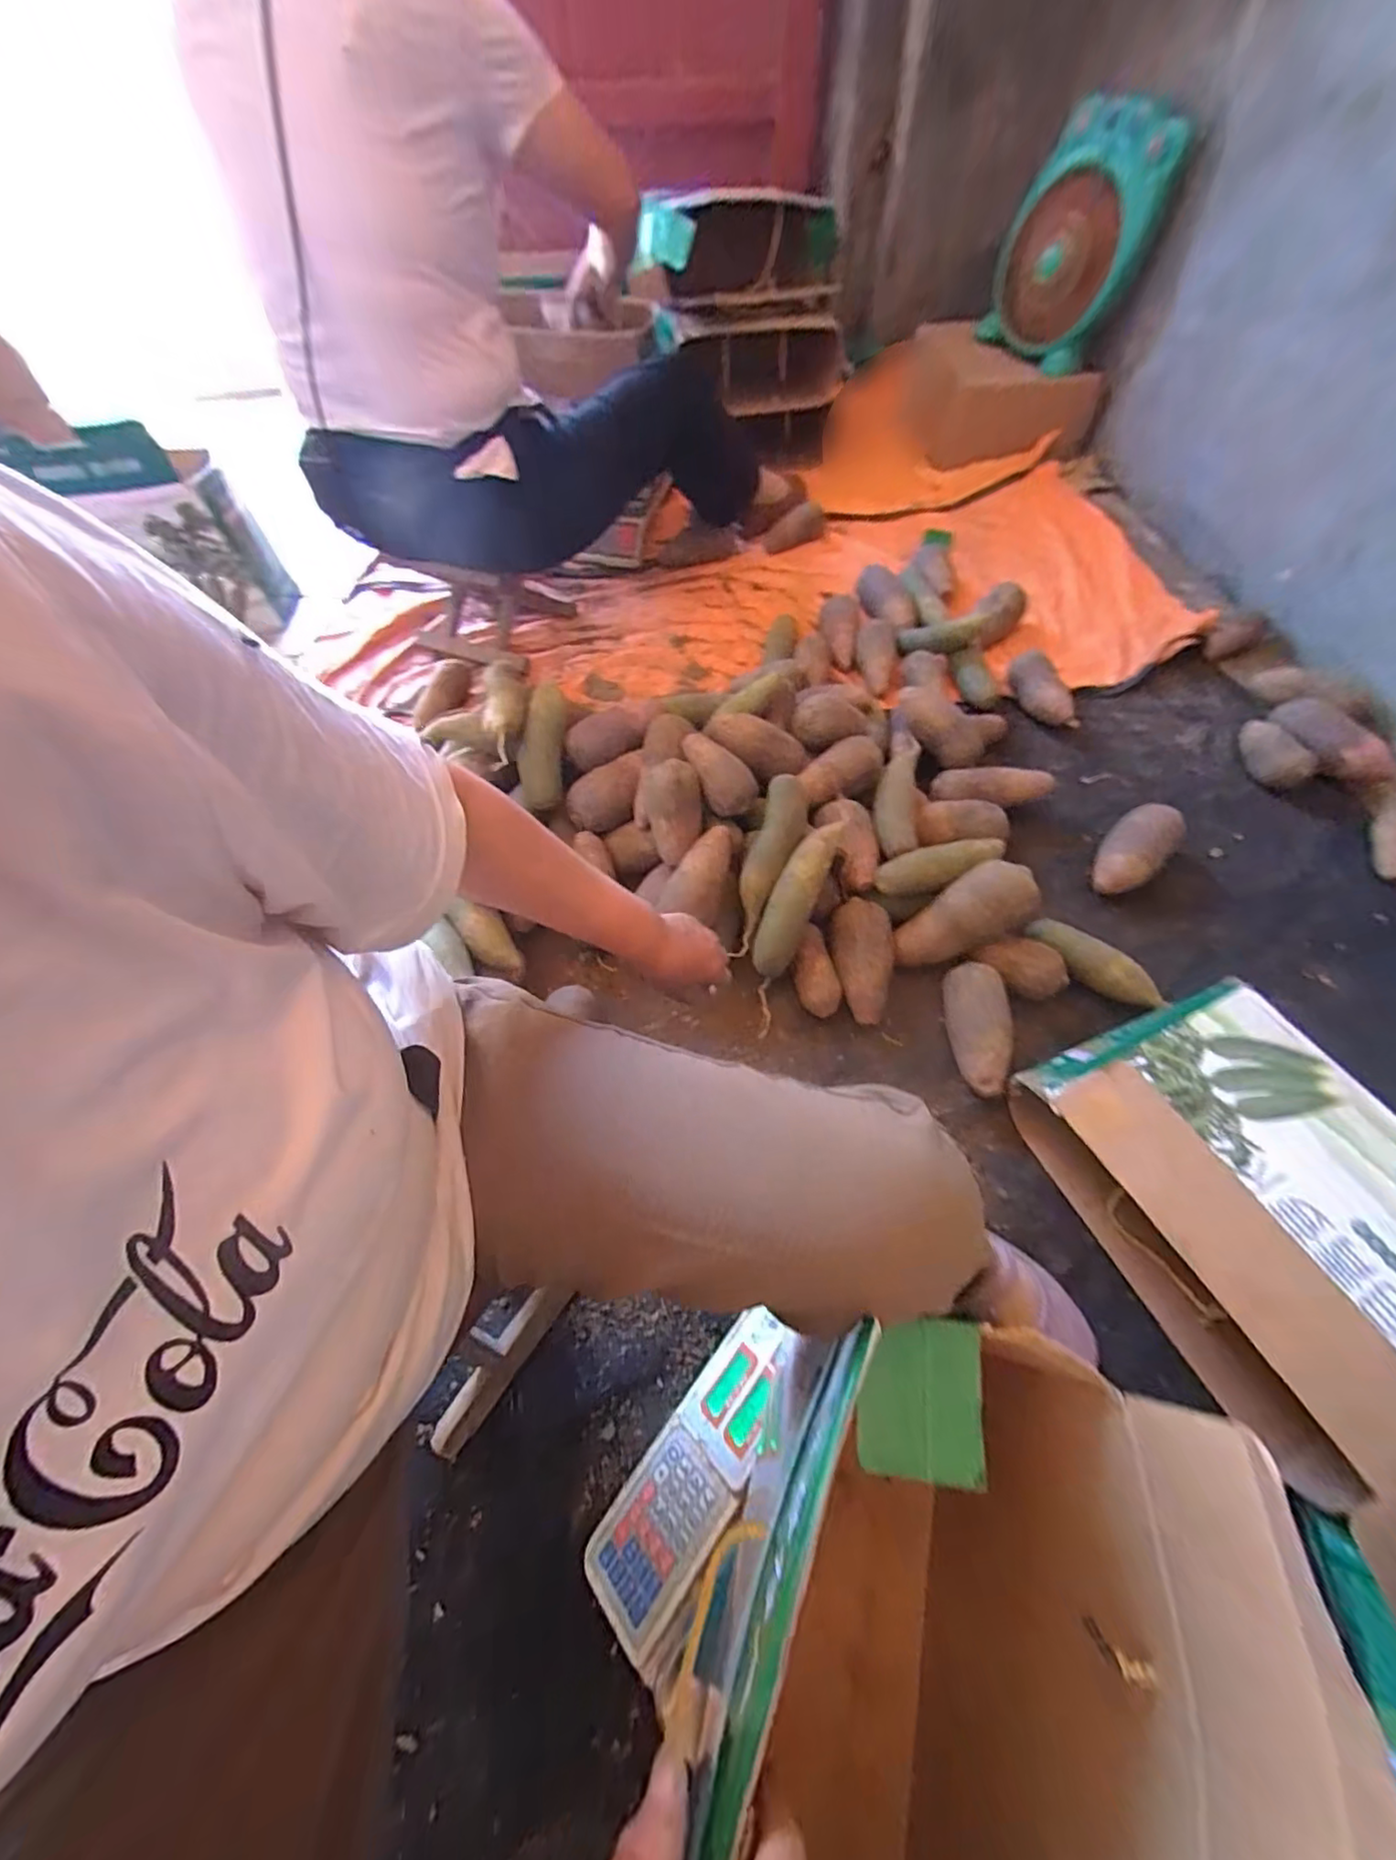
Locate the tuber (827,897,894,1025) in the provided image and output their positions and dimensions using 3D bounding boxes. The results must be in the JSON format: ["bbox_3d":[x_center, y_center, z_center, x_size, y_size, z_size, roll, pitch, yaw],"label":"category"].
[{"bbox_3d":[0.211,0.035,0.773,0.076,0.058,0.163,-3,79,0],"label":"tuber"}]

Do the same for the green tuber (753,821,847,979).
[{"bbox_3d":[0.126,-0.039,0.786,0.053,0.050,0.214,27,105,15],"label":"green tuber"}]

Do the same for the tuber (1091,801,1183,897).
[{"bbox_3d":[0.627,-0.114,0.872,0.078,0.076,0.144,40,68,22],"label":"tuber"}]

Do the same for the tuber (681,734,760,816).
[{"bbox_3d":[0.028,-0.213,0.819,0.065,0.046,0.118,-23,61,-12],"label":"tuber"}]

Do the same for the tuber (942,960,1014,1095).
[{"bbox_3d":[0.341,0.121,0.744,0.069,0.058,0.161,2,59,2],"label":"tuber"}]

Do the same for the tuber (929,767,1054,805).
[{"bbox_3d":[0.455,-0.221,0.940,0.175,0.046,0.062,4,62,18],"label":"tuber"}]

